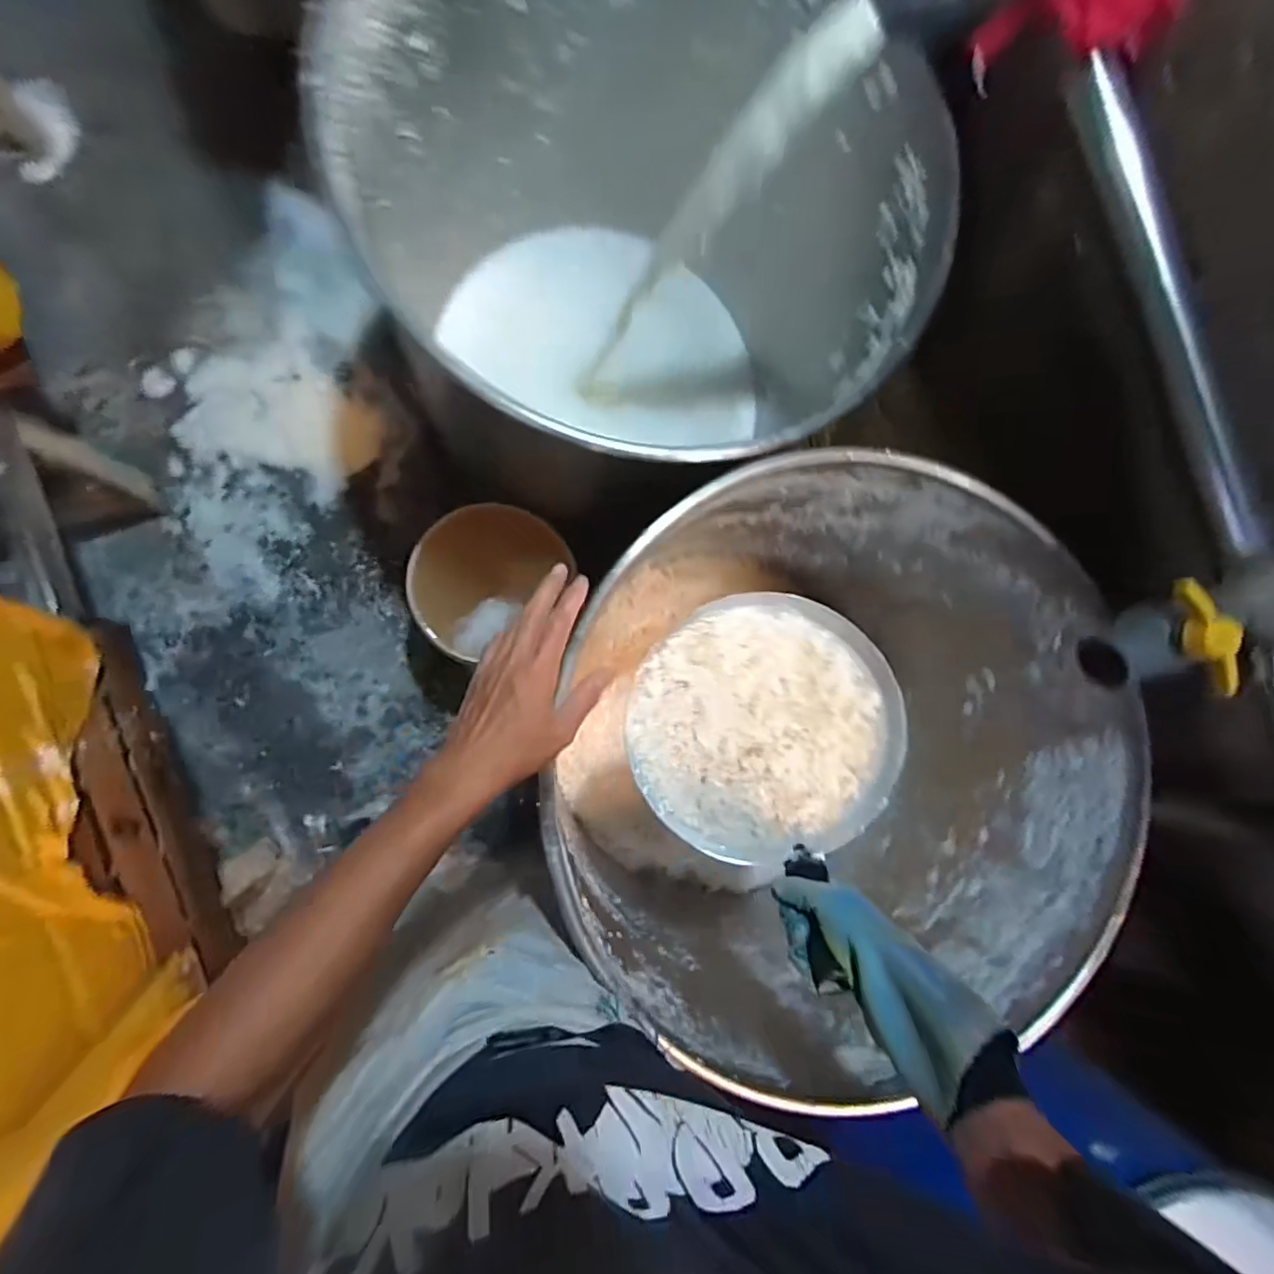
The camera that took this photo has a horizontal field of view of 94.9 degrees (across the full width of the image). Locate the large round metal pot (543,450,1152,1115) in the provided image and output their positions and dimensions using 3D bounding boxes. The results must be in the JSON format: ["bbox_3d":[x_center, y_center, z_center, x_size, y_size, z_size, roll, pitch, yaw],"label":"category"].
[{"bbox_3d":[0.245,0.194,1.007,0.790,0.644,0.774,1,86,-8],"label":"large round metal pot"}]

